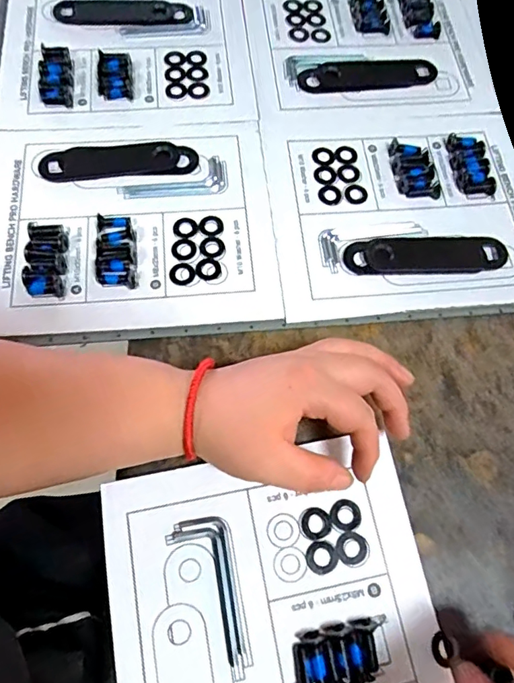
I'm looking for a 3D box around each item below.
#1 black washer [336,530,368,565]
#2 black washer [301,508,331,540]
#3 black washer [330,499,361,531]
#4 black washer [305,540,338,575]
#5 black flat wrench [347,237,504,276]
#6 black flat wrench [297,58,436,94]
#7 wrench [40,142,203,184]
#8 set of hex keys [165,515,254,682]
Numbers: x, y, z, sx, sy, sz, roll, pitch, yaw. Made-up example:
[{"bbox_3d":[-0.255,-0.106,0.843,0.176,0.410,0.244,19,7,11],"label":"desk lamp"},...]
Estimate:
[{"bbox_3d":[0.060,0.130,0.320,0.020,0.004,0.019,1,68,-3],"label":"black washer"},{"bbox_3d":[0.037,0.116,0.323,0.018,0.004,0.019,1,68,-3],"label":"black washer"},{"bbox_3d":[0.057,0.111,0.326,0.019,0.004,0.019,1,68,-3],"label":"black washer"},{"bbox_3d":[0.040,0.134,0.316,0.019,0.004,0.019,1,68,-3],"label":"black washer"},{"bbox_3d":[0.133,-0.068,0.400,0.126,0.004,0.033,-2,68,-4],"label":"black flat wrench"},{"bbox_3d":[0.103,-0.247,0.469,0.129,0.004,0.034,-6,68,-5],"label":"black flat wrench"},{"bbox_3d":[-0.114,-0.151,0.422,0.125,0.004,0.033,-5,68,-5],"label":"wrench"},{"bbox_3d":[-0.028,0.152,0.304,0.037,0.004,0.090,-11,69,-7],"label":"set of hex keys"}]

